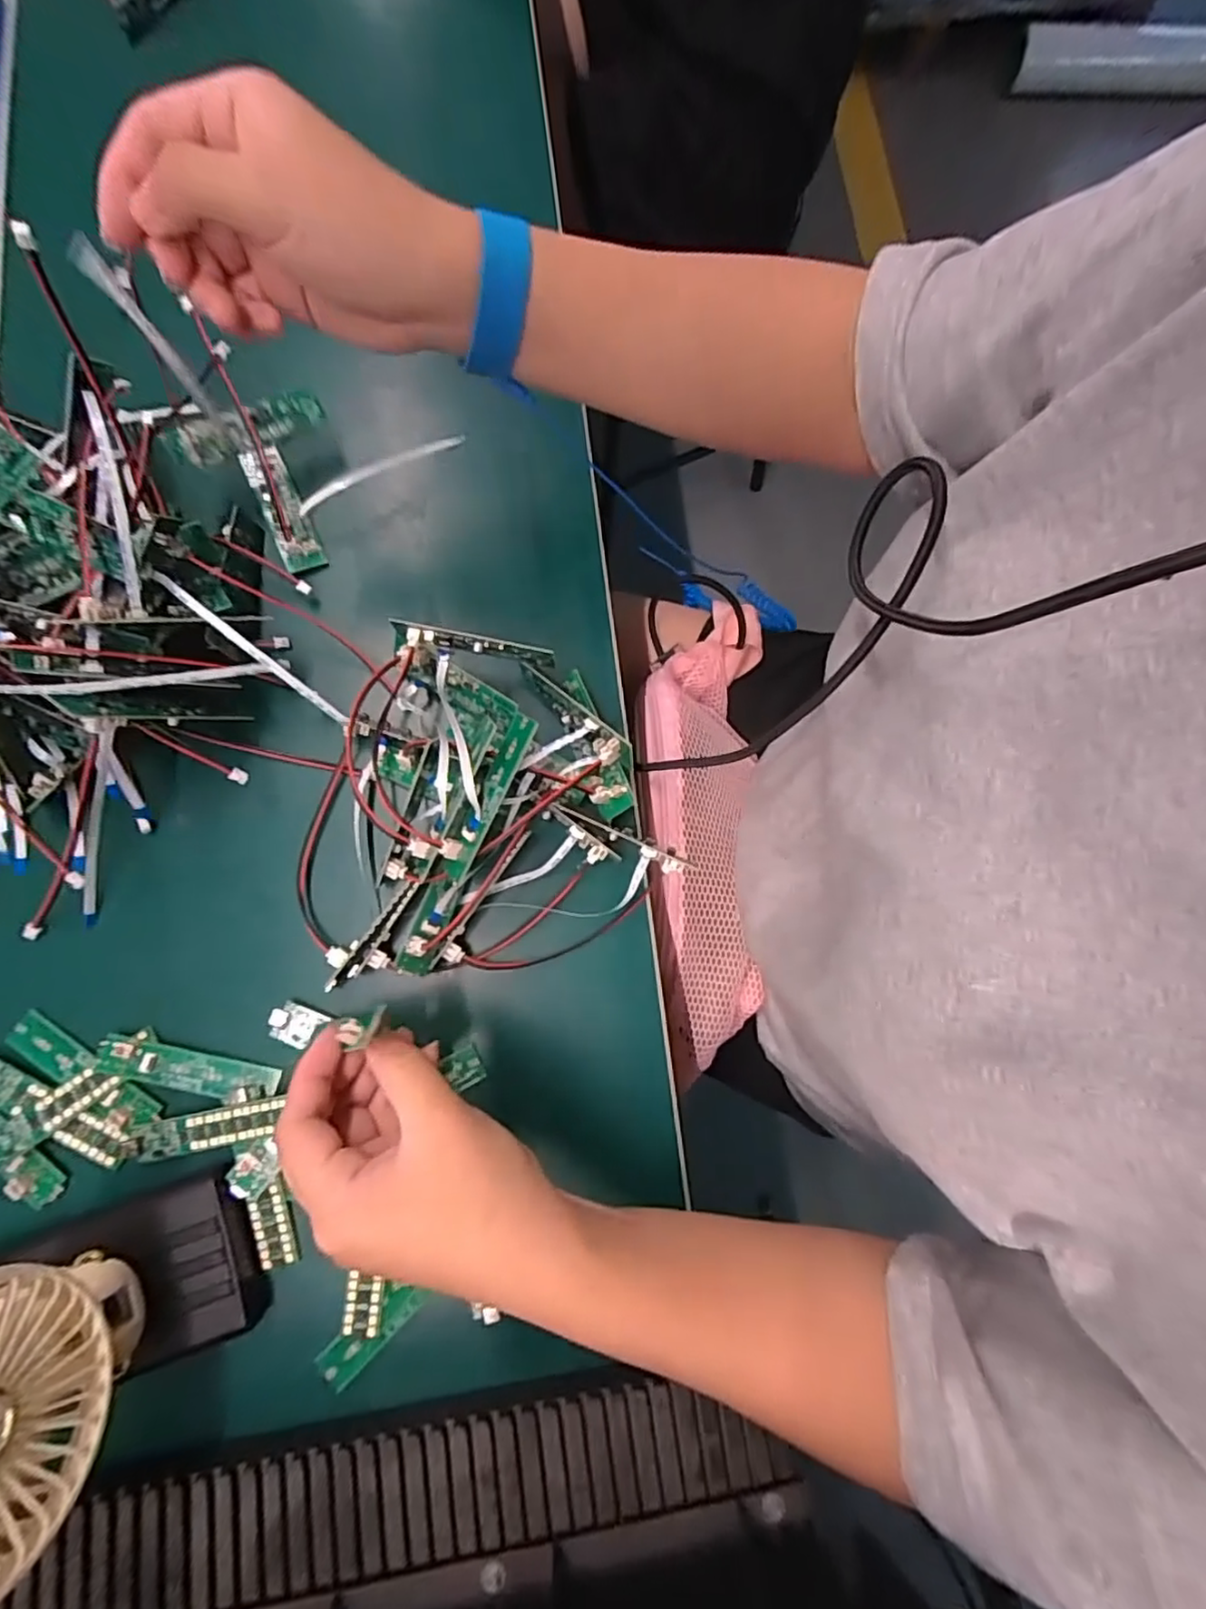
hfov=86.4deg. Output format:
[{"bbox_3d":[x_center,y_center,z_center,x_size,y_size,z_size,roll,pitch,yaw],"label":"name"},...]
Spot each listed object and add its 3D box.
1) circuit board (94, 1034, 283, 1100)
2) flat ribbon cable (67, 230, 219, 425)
[{"bbox_3d":[-0.201,0.129,0.309,0.084,0.011,0.019,11,79,1],"label":"circuit board"},{"bbox_3d":[-0.188,-0.193,0.267,0.011,0.068,0.004,-11,57,14],"label":"flat ribbon cable"}]

